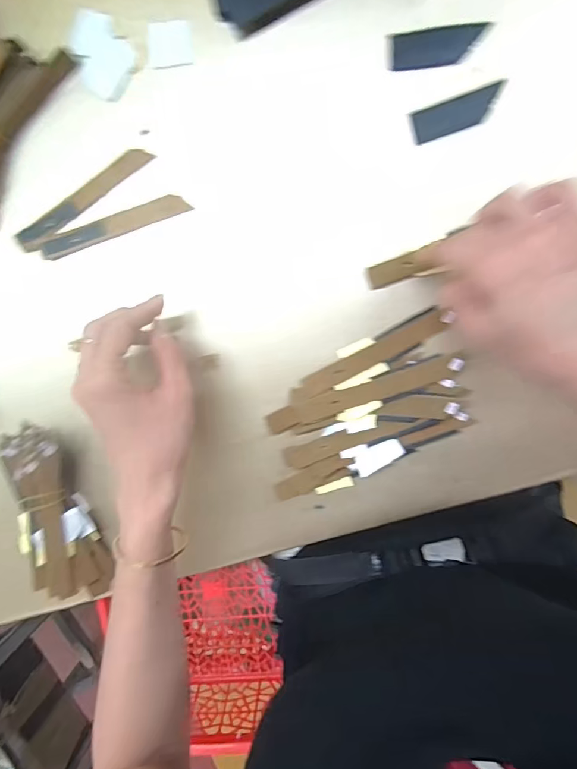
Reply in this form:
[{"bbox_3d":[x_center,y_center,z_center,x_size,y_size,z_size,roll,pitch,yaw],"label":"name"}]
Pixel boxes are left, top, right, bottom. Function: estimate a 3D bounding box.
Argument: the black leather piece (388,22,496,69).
[{"bbox_3d":[0.102,-0.231,0.295,0.065,0.004,0.023,-3,98,5],"label":"black leather piece"}]

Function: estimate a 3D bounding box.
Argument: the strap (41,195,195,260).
[{"bbox_3d":[-0.135,-0.122,0.332,0.121,0.008,0.015,-16,97,7],"label":"strap"}]

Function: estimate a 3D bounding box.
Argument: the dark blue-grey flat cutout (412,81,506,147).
[{"bbox_3d":[0.118,-0.189,0.300,0.062,0.004,0.023,-16,97,7],"label":"dark blue-grey flat cutout"}]

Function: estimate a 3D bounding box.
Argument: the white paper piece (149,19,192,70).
[{"bbox_3d":[-0.086,-0.245,0.309,0.032,0.004,0.030,-2,98,5],"label":"white paper piece"}]

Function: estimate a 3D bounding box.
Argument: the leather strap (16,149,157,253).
[{"bbox_3d":[-0.157,-0.143,0.330,0.121,0.008,0.015,-34,94,9],"label":"leather strap"}]

